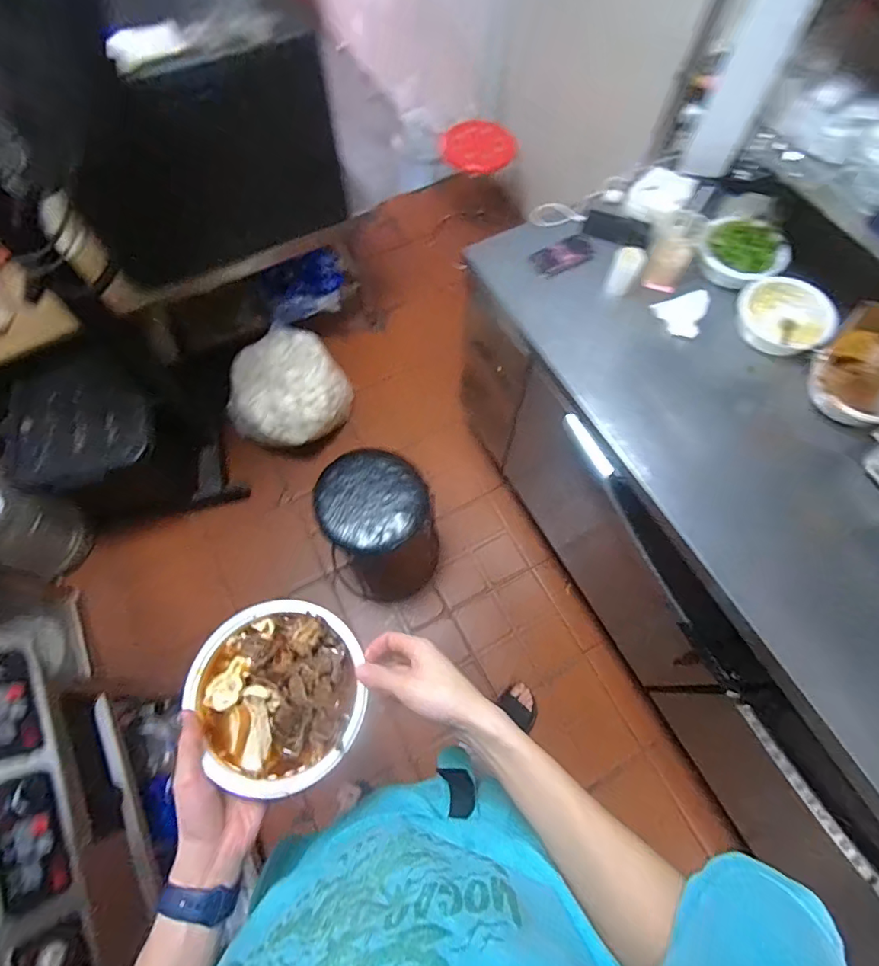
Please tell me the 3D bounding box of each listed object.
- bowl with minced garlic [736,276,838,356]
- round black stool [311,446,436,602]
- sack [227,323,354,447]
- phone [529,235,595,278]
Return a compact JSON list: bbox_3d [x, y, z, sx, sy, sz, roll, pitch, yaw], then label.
[{"bbox_3d":[0.684,-0.328,0.978,0.141,0.077,0.171,-36,71,-14],"label":"bowl with minced garlic"},{"bbox_3d":[-0.159,0.150,1.413,0.286,0.514,0.273,0,66,0],"label":"round black stool"},{"bbox_3d":[-0.509,-0.319,1.706,0.330,0.233,0.395,18,68,8],"label":"sack"},{"bbox_3d":[0.263,-0.486,1.055,0.135,0.012,0.071,-32,80,-8],"label":"phone"}]

